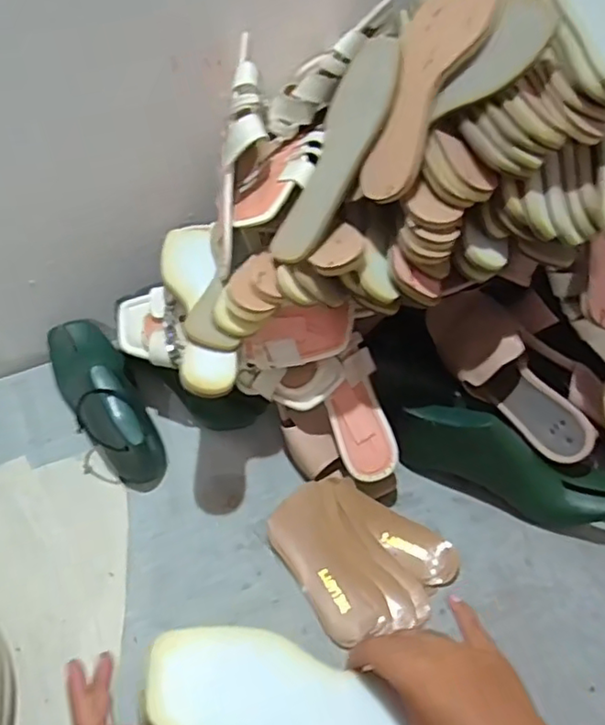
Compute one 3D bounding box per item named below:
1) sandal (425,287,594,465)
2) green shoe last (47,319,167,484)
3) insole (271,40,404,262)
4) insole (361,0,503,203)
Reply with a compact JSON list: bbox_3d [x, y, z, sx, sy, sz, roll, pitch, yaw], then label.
[{"bbox_3d":[0.223,0.008,0.692,0.076,0.086,0.241,-4,51,-47],"label":"sandal"},{"bbox_3d":[-0.232,0.032,0.727,0.077,0.087,0.238,-23,51,-23],"label":"green shoe last"},{"bbox_3d":[0.036,-0.202,0.591,0.084,0.011,0.229,11,78,42],"label":"insole"},{"bbox_3d":[0.114,-0.259,0.565,0.074,0.032,0.243,22,85,17],"label":"insole"}]

